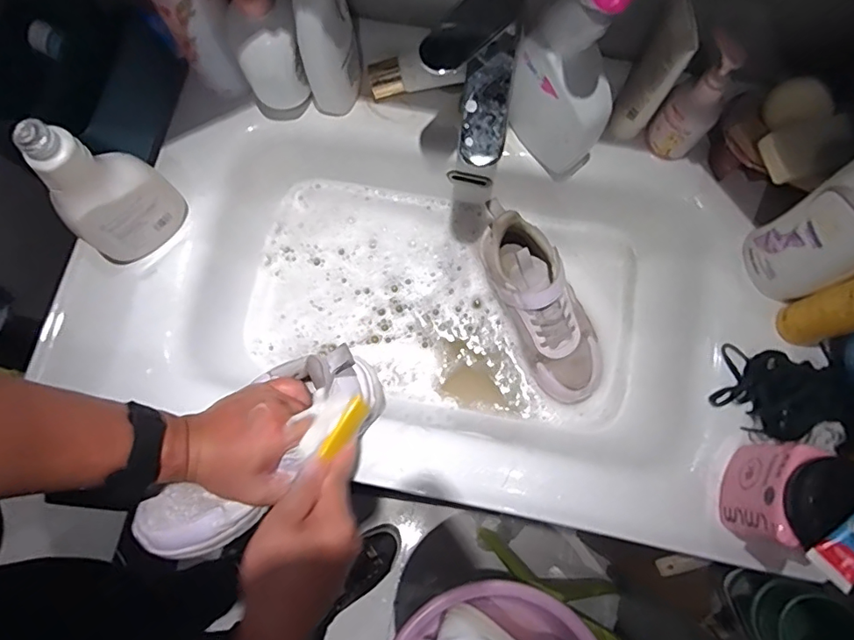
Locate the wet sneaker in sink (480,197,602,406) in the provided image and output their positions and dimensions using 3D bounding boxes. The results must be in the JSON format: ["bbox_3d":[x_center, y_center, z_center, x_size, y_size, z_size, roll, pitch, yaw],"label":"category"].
[{"bbox_3d":[0.131,-0.023,0.607,0.083,0.076,0.243,-26,79,-5],"label":"wet sneaker in sink"}]

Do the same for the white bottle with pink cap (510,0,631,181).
[{"bbox_3d":[0.133,-0.227,0.469,0.061,0.261,0.091,-27,79,-5],"label":"white bottle with pink cap"}]

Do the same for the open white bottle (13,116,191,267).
[{"bbox_3d":[-0.300,-0.116,0.483,0.044,0.176,0.094,37,80,8],"label":"open white bottle"}]

